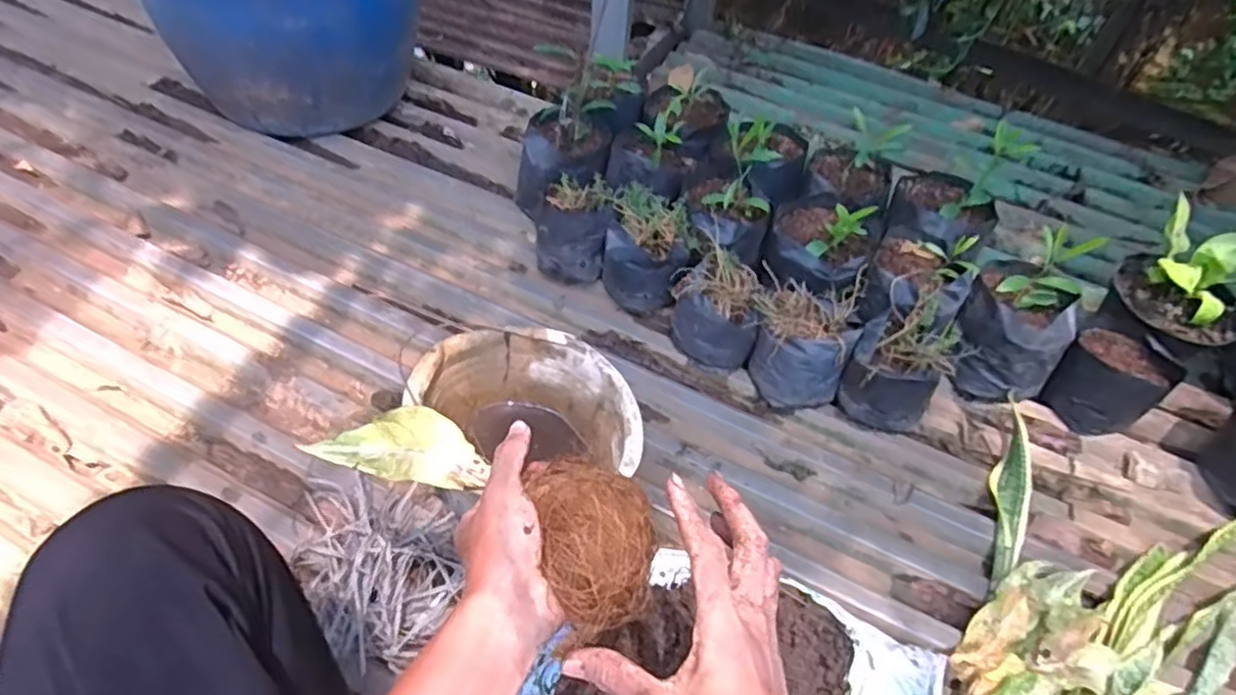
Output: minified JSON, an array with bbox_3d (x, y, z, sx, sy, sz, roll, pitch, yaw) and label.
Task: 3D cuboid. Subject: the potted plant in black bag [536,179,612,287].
[{"bbox_3d":[-0.070,-0.178,1.088,0.115,0.140,0.099,6,52,-3],"label":"potted plant in black bag"}]

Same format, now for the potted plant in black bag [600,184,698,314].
[{"bbox_3d":[0.042,-0.143,1.053,0.132,0.136,0.123,4,52,-5],"label":"potted plant in black bag"}]

